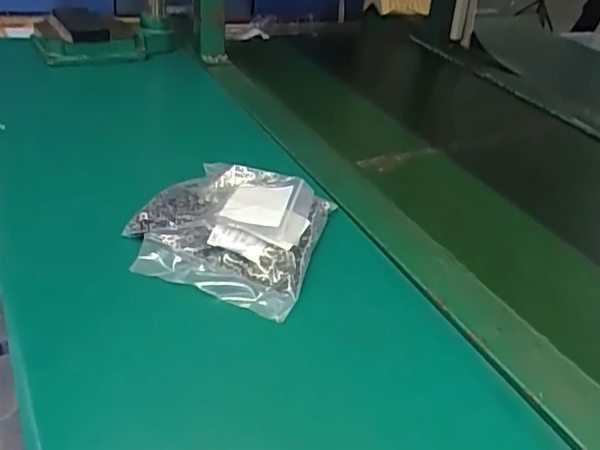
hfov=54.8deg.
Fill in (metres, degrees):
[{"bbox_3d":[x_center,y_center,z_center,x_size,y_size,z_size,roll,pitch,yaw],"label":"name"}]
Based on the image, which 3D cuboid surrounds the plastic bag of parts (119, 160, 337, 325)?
[{"bbox_3d":[-0.061,-0.003,0.495,0.151,0.044,0.154,13,34,8],"label":"plastic bag of parts"}]

